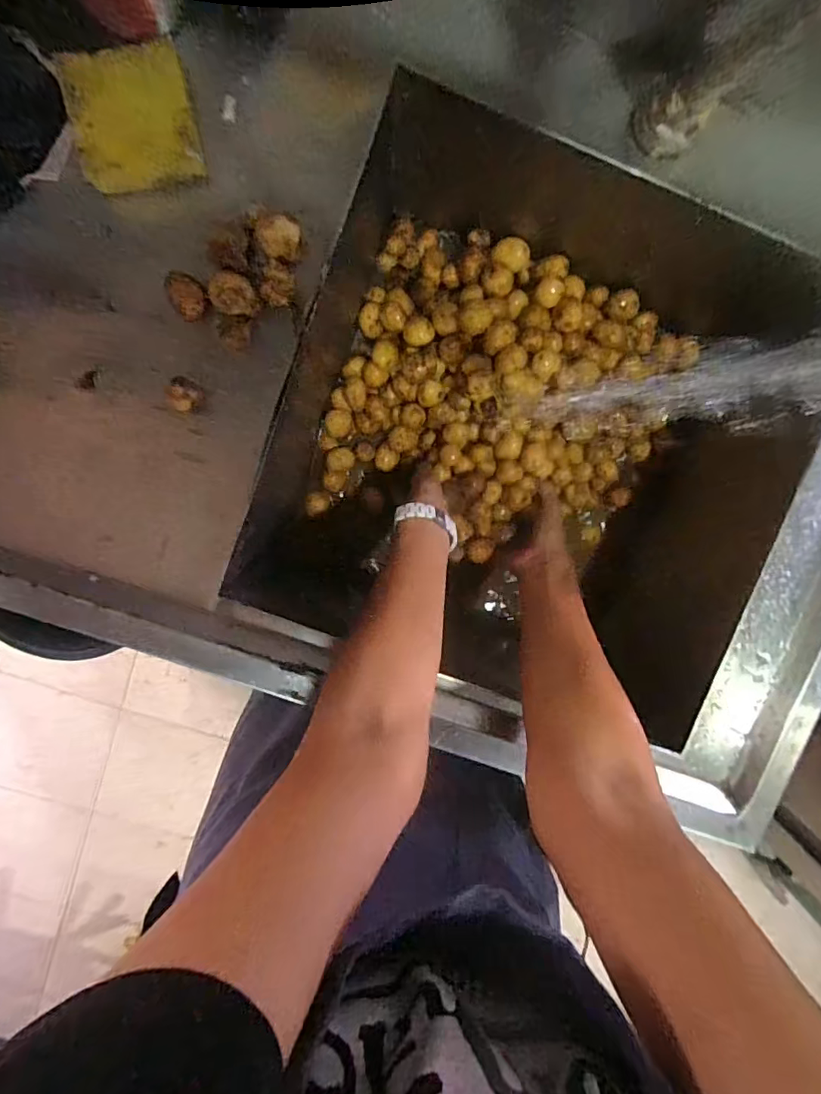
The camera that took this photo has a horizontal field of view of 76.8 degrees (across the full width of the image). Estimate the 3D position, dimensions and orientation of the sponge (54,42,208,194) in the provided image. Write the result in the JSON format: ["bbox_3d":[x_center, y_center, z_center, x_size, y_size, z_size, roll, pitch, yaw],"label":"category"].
[{"bbox_3d":[-0.170,-0.262,0.323,0.069,0.024,0.071,-13,97,-3],"label":"sponge"}]

